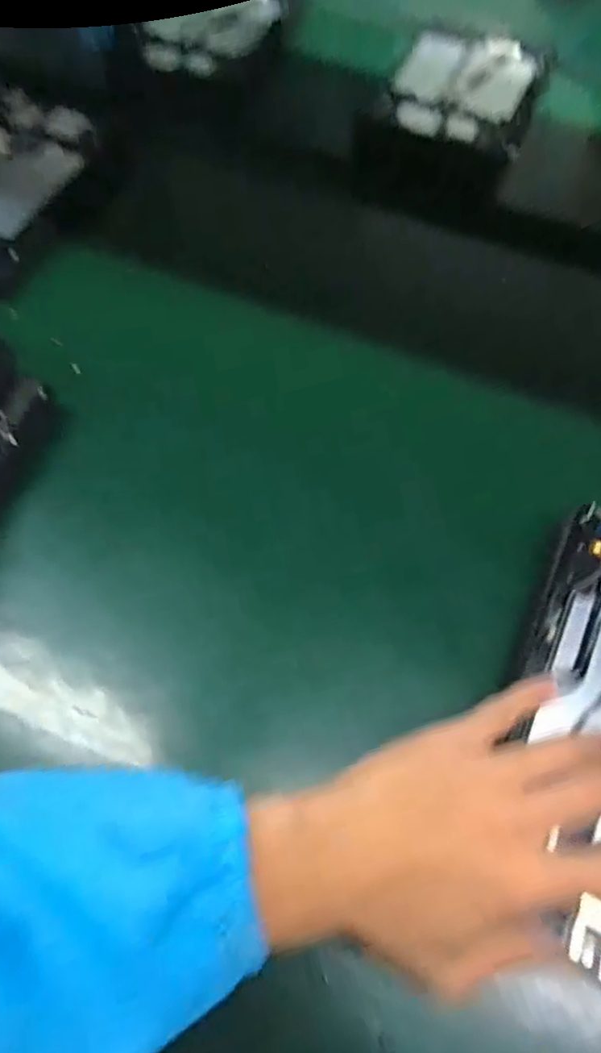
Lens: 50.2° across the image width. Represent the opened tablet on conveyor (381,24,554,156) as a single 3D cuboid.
[{"bbox_3d":[0.178,-0.476,0.684,0.149,0.022,0.204,20,62,7],"label":"opened tablet on conveyor"}]

